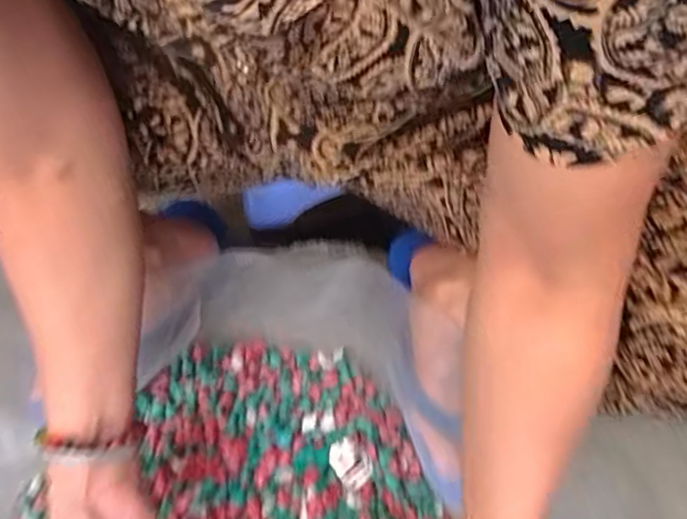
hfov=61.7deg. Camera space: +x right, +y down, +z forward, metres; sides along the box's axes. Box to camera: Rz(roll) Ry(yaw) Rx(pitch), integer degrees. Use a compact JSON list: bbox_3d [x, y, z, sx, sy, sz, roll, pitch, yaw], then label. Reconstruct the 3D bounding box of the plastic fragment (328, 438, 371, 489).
[{"bbox_3d":[0.005,0.184,0.519,0.031,0.009,0.042,-43,78,-11],"label":"plastic fragment"}]

